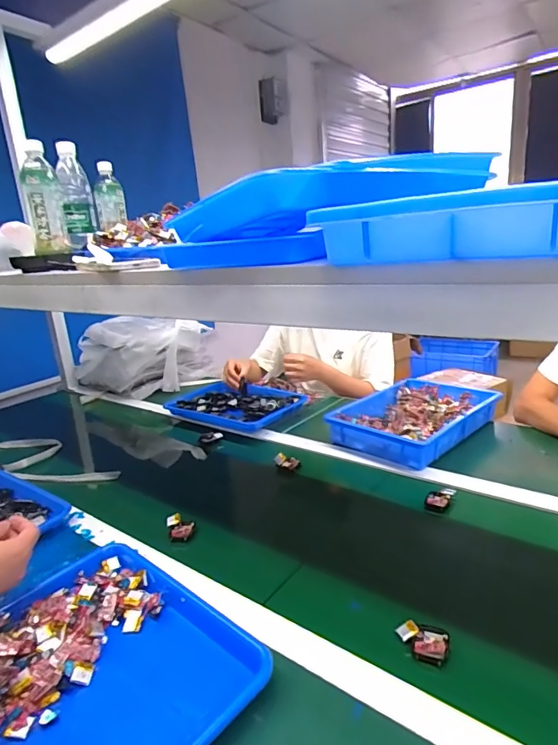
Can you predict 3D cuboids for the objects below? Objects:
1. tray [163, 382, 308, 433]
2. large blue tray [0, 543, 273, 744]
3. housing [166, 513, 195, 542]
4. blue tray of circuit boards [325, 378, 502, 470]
[{"bbox_3d":[-0.110,0.078,1.182,0.314,0.035,0.220,6,20,32],"label":"tray"},{"bbox_3d":[-0.195,0.318,0.504,0.329,0.050,0.265,10,22,41],"label":"large blue tray"},{"bbox_3d":[-0.160,0.254,0.754,0.041,0.025,0.051,-11,18,-19],"label":"housing"},{"bbox_3d":[0.296,0.096,1.010,0.355,0.057,0.235,-19,22,-38],"label":"blue tray of circuit boards"}]

